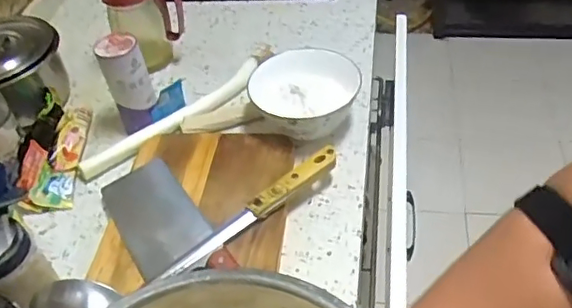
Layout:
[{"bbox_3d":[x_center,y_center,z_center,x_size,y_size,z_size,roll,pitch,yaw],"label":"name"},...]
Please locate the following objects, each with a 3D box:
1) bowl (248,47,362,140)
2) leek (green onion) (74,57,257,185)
[{"bbox_3d":[0.020,-0.067,0.725,0.133,0.073,0.137,-4,45,4],"label":"bowl"},{"bbox_3d":[-0.142,-0.047,0.766,0.291,0.029,0.046,-36,51,-25],"label":"leek (green onion)"}]

